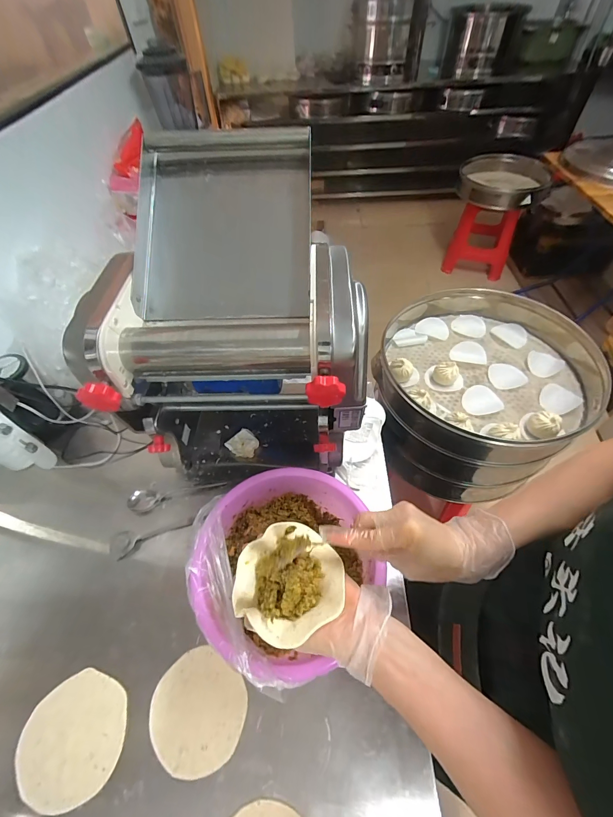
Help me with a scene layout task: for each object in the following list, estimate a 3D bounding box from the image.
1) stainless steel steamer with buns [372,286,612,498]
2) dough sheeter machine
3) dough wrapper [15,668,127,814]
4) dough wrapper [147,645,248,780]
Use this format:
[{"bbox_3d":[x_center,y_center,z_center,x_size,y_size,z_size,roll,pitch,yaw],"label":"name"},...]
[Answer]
[{"bbox_3d":[0.461,-0.059,0.929,0.517,0.276,0.518,-1,56,2],"label":"stainless steel steamer with buns"},{"bbox_3d":[-0.107,-0.129,0.593,0.369,0.456,0.417,-2,56,1],"label":"dough sheeter machine"},{"bbox_3d":[-0.310,0.439,0.448,0.126,0.009,0.129,5,52,-6],"label":"dough wrapper"},{"bbox_3d":[-0.152,0.421,0.468,0.129,0.007,0.125,-1,56,2],"label":"dough wrapper"}]

